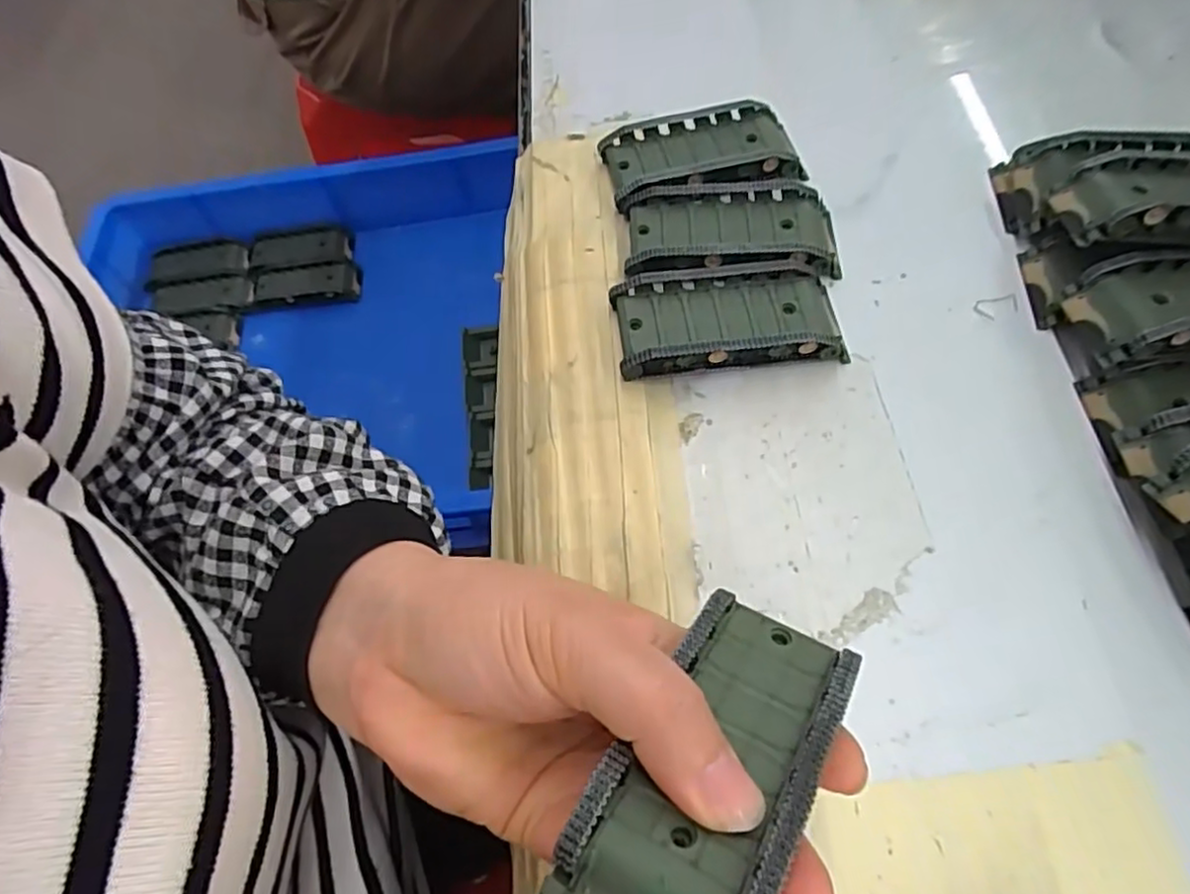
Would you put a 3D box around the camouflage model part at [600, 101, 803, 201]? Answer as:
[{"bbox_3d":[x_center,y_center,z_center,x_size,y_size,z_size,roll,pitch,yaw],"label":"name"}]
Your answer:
[{"bbox_3d":[0.054,-0.144,0.341,0.094,0.019,0.051,-10,62,-2],"label":"camouflage model part"}]

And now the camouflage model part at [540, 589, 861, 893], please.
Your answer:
[{"bbox_3d":[0.031,0.073,0.163,0.042,0.021,0.094,28,43,17],"label":"camouflage model part"}]

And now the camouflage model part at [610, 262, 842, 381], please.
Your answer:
[{"bbox_3d":[0.057,-0.054,0.293,0.093,0.022,0.044,-7,62,0],"label":"camouflage model part"}]

